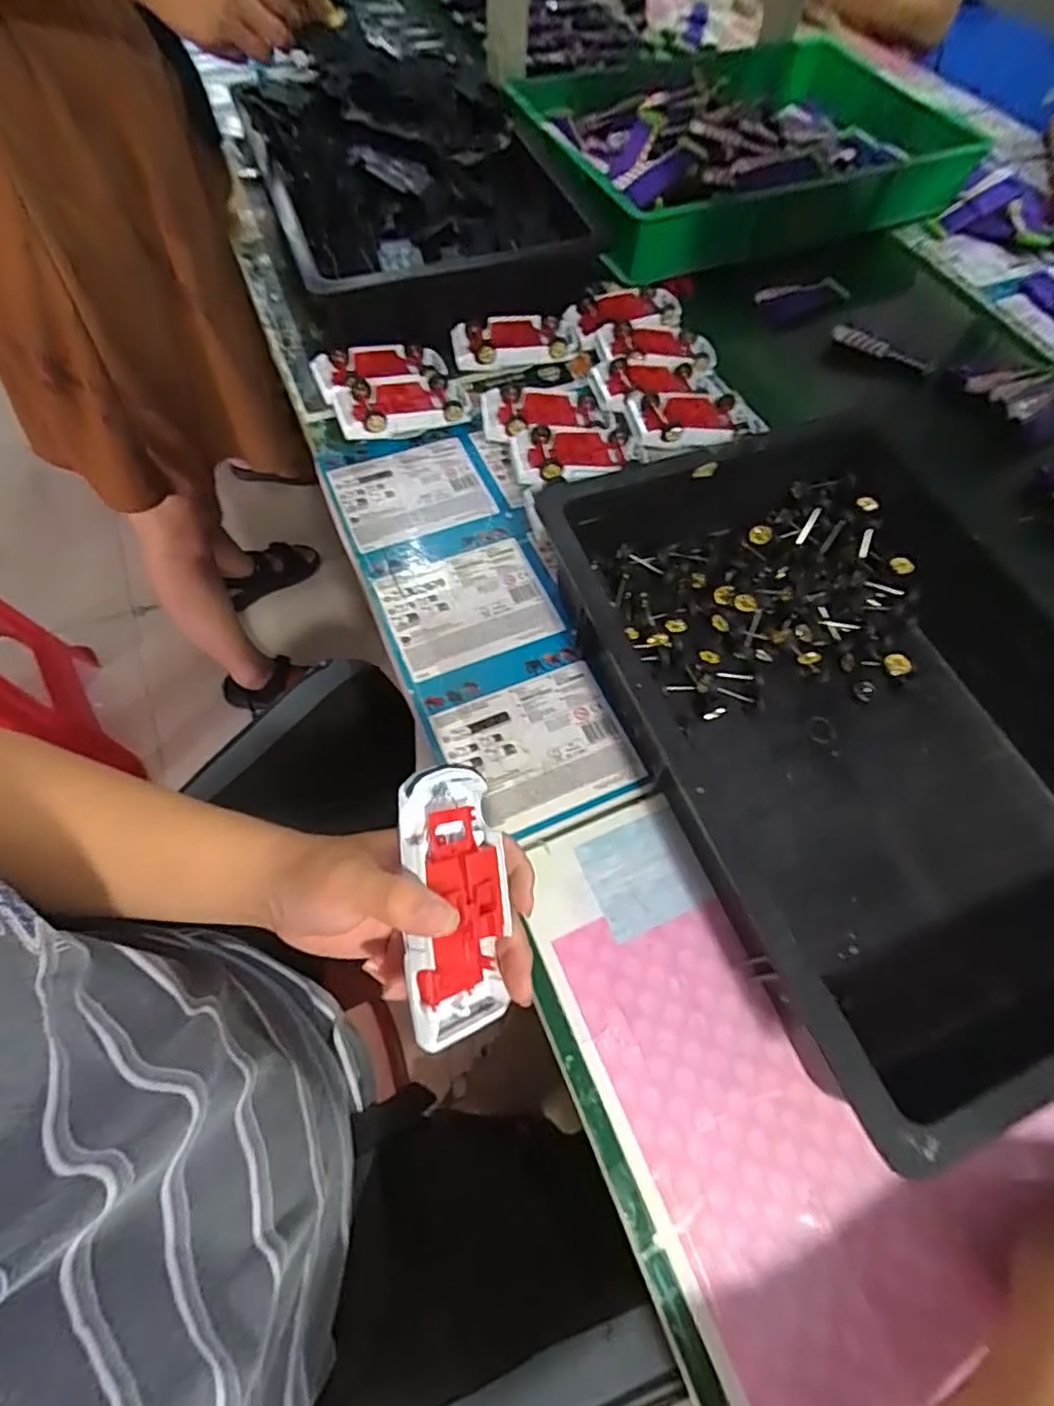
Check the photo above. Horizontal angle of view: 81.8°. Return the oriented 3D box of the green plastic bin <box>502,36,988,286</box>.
[{"bbox_3d":[0.309,-0.795,0.842,0.639,0.067,0.397,-23,66,-17],"label":"green plastic bin"}]

